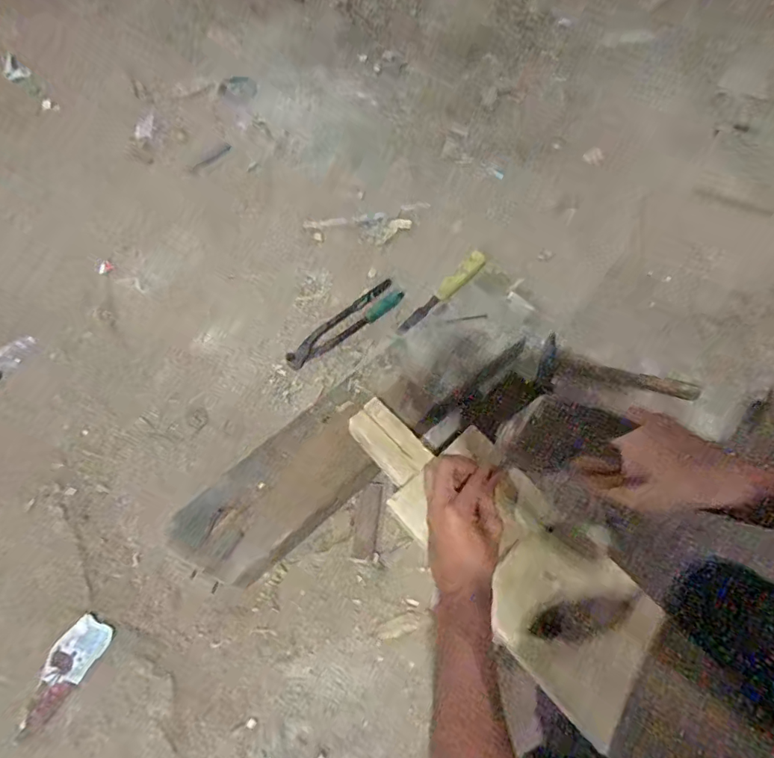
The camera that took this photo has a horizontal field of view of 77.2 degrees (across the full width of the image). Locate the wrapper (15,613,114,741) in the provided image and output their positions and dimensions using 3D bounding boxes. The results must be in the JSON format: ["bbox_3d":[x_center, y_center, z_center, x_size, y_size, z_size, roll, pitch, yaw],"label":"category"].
[{"bbox_3d":[-0.394,0.356,0.586,0.054,0.010,0.129,28,68,12],"label":"wrapper"}]

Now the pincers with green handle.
[{"bbox_3d":[-0.067,-0.085,0.764,0.208,0.020,0.053,-37,70,-16],"label":"pincers with green handle"}]

